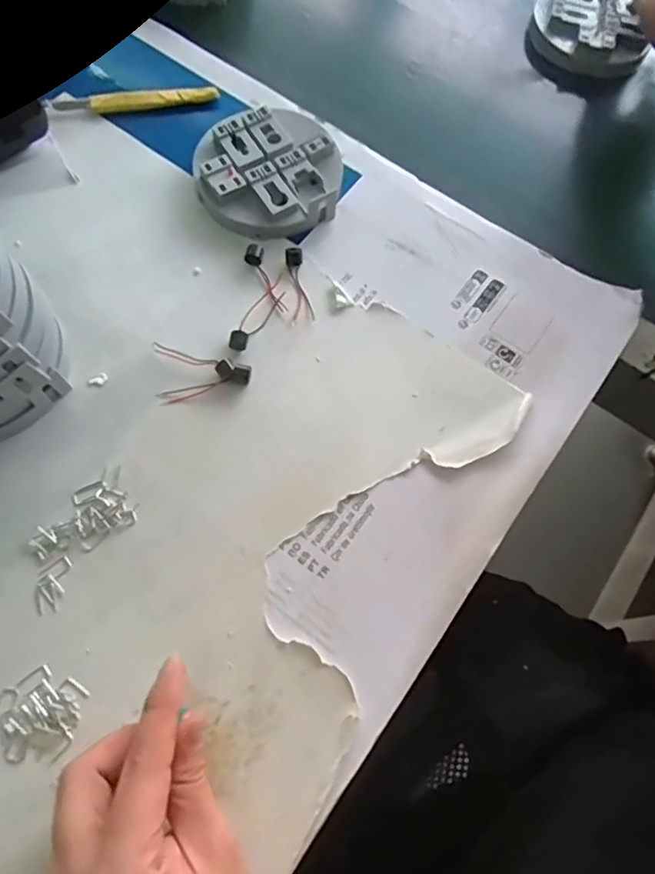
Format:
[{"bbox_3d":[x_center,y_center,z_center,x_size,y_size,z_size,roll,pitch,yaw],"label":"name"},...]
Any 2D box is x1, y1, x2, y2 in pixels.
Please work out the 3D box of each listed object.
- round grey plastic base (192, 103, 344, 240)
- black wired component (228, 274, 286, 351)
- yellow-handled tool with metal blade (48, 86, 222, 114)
[{"bbox_3d":[-0.042,-0.190,0.435,0.100,0.023,0.104,1,70,-2],"label":"round grey plastic base"},{"bbox_3d":[-0.044,-0.083,0.402,0.014,0.007,0.063,30,71,8],"label":"black wired component"},{"bbox_3d":[-0.143,-0.251,0.459,0.121,0.012,0.011,-12,71,-7],"label":"yellow-handled tool with metal blade"}]

